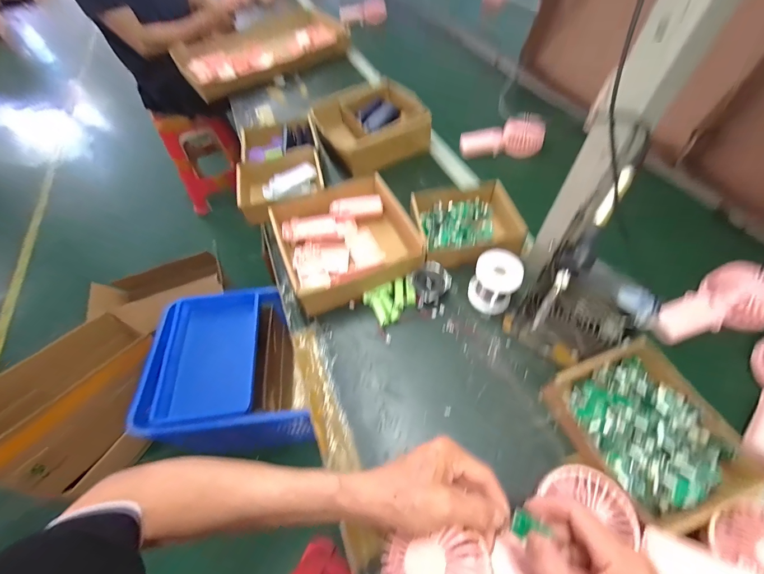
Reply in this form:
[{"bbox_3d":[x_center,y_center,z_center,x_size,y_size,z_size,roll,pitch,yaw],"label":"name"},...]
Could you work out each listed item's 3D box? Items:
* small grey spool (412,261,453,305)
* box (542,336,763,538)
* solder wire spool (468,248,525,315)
[{"bbox_3d":[0.079,-0.008,0.517,0.058,0.029,0.052,-34,60,-18],"label":"small grey spool"},{"bbox_3d":[0.298,0.168,0.373,0.148,0.054,0.165,-18,56,-8],"label":"box"},{"bbox_3d":[0.172,-0.009,0.491,0.066,0.069,0.069,-2,56,3],"label":"solder wire spool"}]

